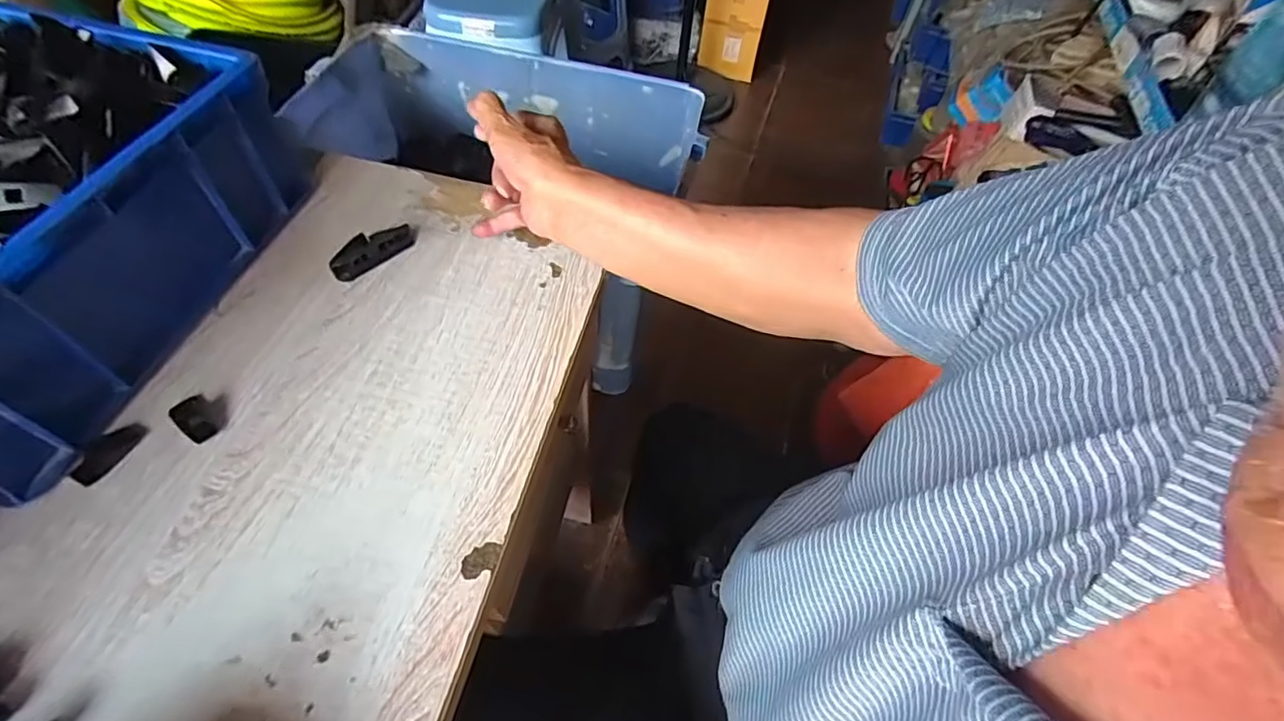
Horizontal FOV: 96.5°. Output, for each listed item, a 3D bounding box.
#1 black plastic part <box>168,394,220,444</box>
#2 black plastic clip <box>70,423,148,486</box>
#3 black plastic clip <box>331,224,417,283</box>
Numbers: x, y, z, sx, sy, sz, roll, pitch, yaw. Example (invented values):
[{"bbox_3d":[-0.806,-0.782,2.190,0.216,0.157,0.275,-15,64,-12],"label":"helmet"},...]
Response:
[{"bbox_3d":[-0.309,0.041,0.398,0.037,0.005,0.022,38,60,20],"label":"black plastic part"},{"bbox_3d":[-0.364,0.062,0.390,0.019,0.009,0.047,22,56,9],"label":"black plastic clip"},{"bbox_3d":[-0.235,-0.097,0.499,0.074,0.016,0.028,-35,65,-26],"label":"black plastic clip"}]

